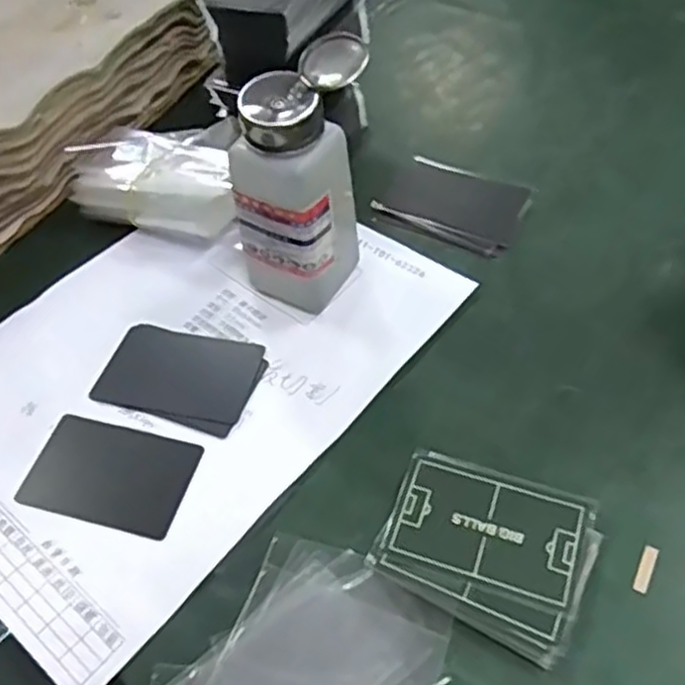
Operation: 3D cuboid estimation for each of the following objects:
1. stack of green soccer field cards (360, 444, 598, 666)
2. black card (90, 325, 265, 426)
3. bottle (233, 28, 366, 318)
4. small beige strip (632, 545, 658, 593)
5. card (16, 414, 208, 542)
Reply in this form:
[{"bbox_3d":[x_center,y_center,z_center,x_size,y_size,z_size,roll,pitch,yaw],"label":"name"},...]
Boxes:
[{"bbox_3d":[0.067,0.091,0.333,0.090,0.009,0.075,22,58,21],"label":"stack of green soccer field cards"},{"bbox_3d":[-0.096,0.018,0.428,0.090,0.004,0.056,9,56,14],"label":"black card"},{"bbox_3d":[-0.022,-0.086,0.400,0.051,0.138,0.068,23,58,22],"label":"bottle"},{"bbox_3d":[0.136,0.101,0.325,0.006,0.004,0.023,22,58,21],"label":"small beige strip"},{"bbox_3d":[-0.119,0.068,0.374,0.083,0.004,0.053,12,55,14],"label":"card"}]

